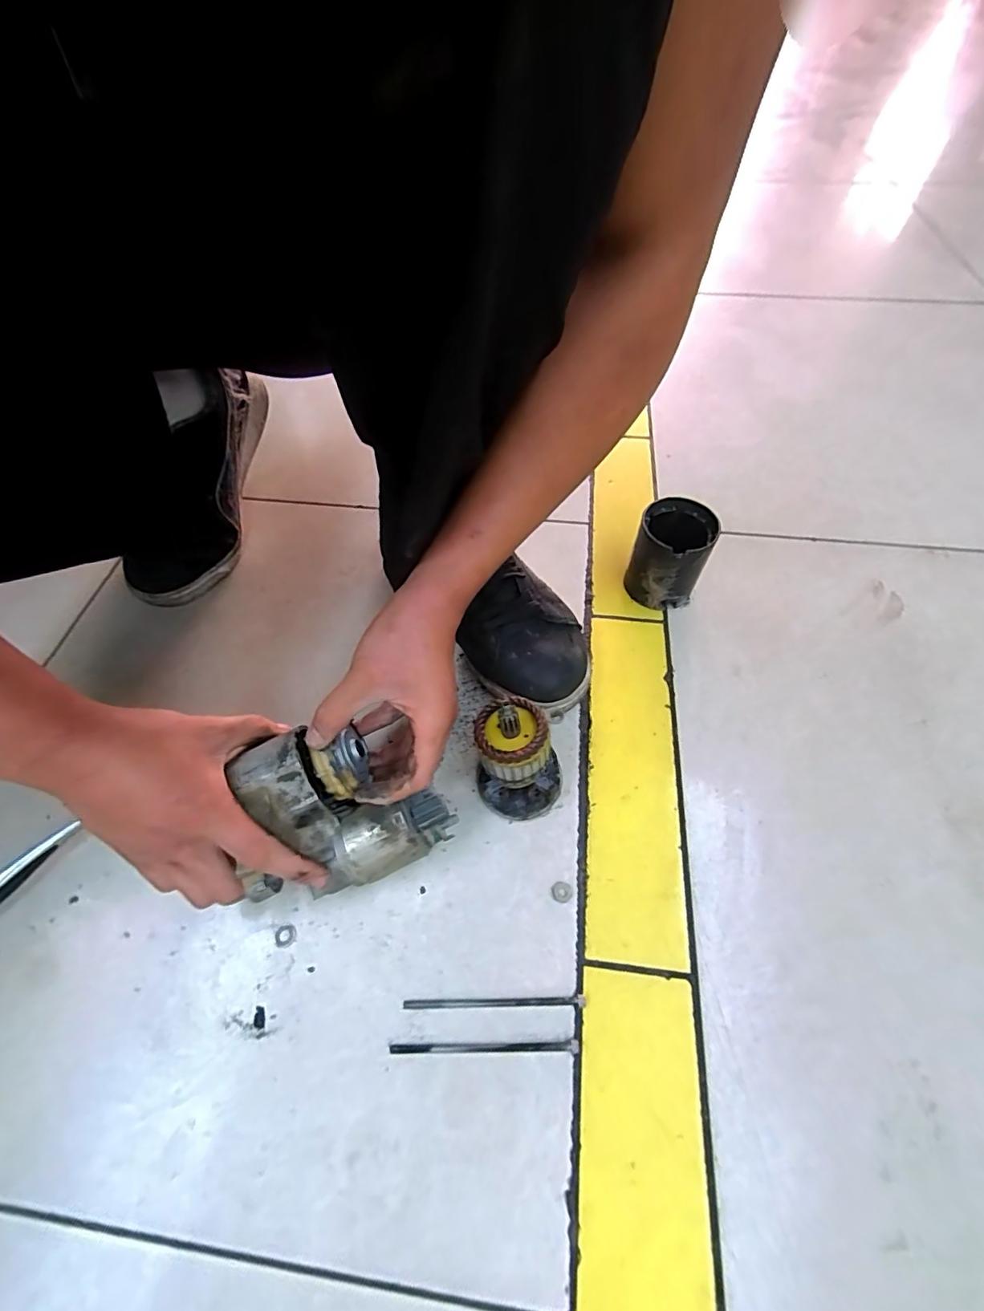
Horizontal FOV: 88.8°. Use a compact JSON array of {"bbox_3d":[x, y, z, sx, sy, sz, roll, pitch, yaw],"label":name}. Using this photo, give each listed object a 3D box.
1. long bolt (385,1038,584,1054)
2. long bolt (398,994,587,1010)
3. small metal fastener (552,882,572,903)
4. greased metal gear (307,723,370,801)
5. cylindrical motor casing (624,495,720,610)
[{"bbox_3d":[-0.005,0.251,0.321,0.120,0.004,0.007,-1,58,1],"label":"long bolt"},{"bbox_3d":[0.001,0.232,0.335,0.121,0.004,0.006,-1,58,1],"label":"long bolt"},{"bbox_3d":[0.052,0.176,0.373,0.015,0.004,0.015,-1,58,1],"label":"small metal fastener"},{"bbox_3d":[-0.106,0.083,0.368,0.038,0.054,0.045,-30,62,-16],"label":"greased metal gear"},{"bbox_3d":[0.174,-0.100,0.493,0.068,0.088,0.072,-1,58,1],"label":"cylindrical motor casing"}]

